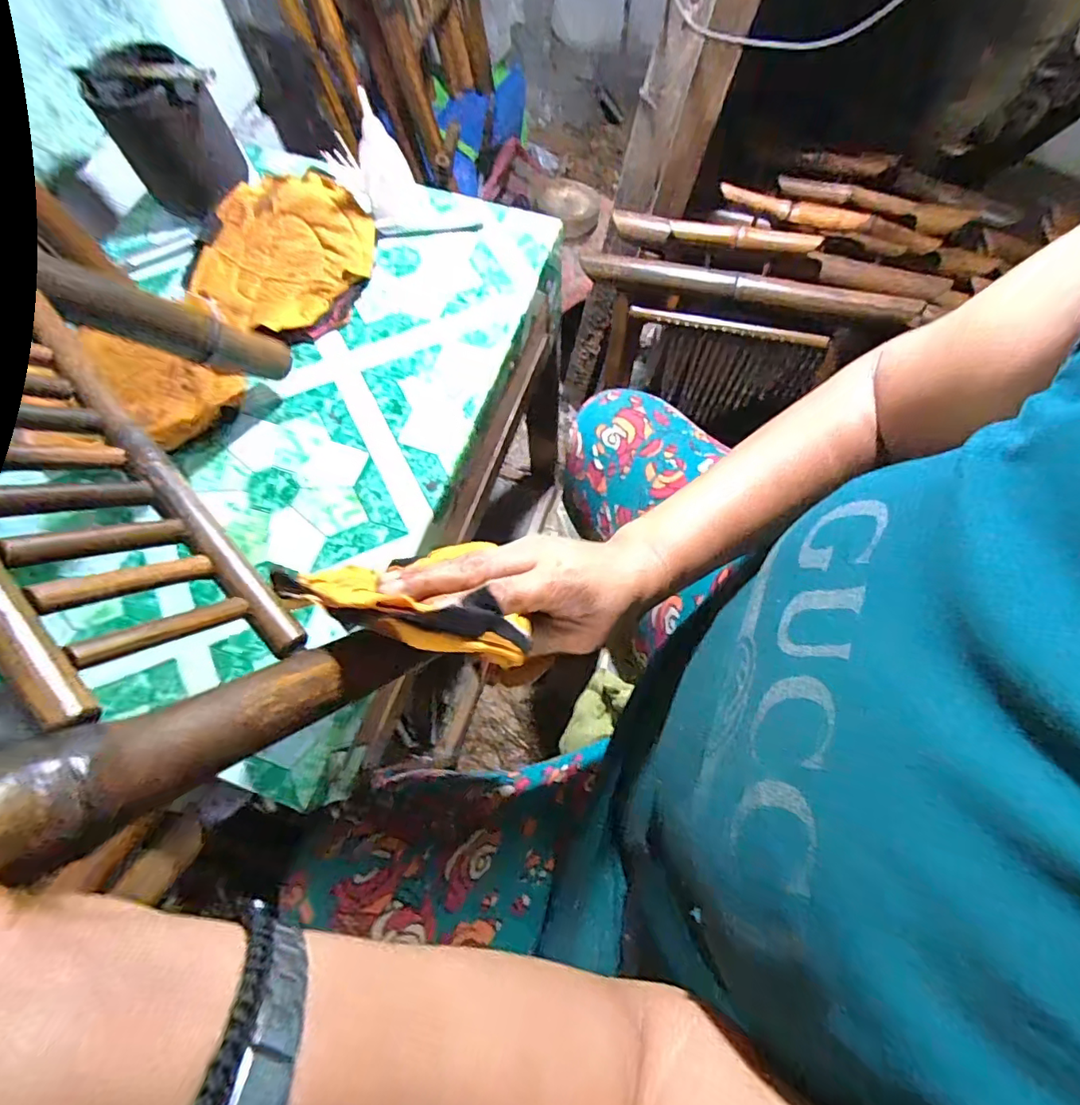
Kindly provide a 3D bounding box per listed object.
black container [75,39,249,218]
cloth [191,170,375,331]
[{"bbox_3d":[-0.333,-0.380,0.479,0.082,0.100,0.088,0,70,1],"label":"black container"},{"bbox_3d":[-0.234,-0.271,0.479,0.144,0.027,0.154,16,71,7],"label":"cloth"}]

